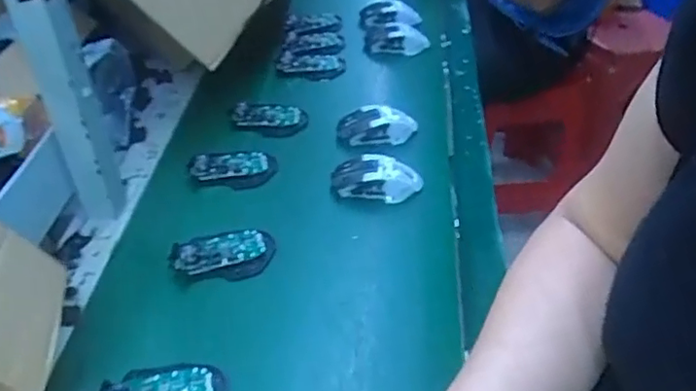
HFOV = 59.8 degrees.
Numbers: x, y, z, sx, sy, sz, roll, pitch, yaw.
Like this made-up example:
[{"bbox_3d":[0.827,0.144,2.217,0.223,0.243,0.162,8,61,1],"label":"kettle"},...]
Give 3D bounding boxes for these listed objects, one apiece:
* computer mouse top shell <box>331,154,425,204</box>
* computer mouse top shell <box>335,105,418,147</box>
[{"bbox_3d":[0.037,-0.027,0.786,0.120,0.035,0.063,5,41,4],"label":"computer mouse top shell"},{"bbox_3d":[0.042,-0.106,0.872,0.116,0.033,0.071,-14,44,-17],"label":"computer mouse top shell"}]

